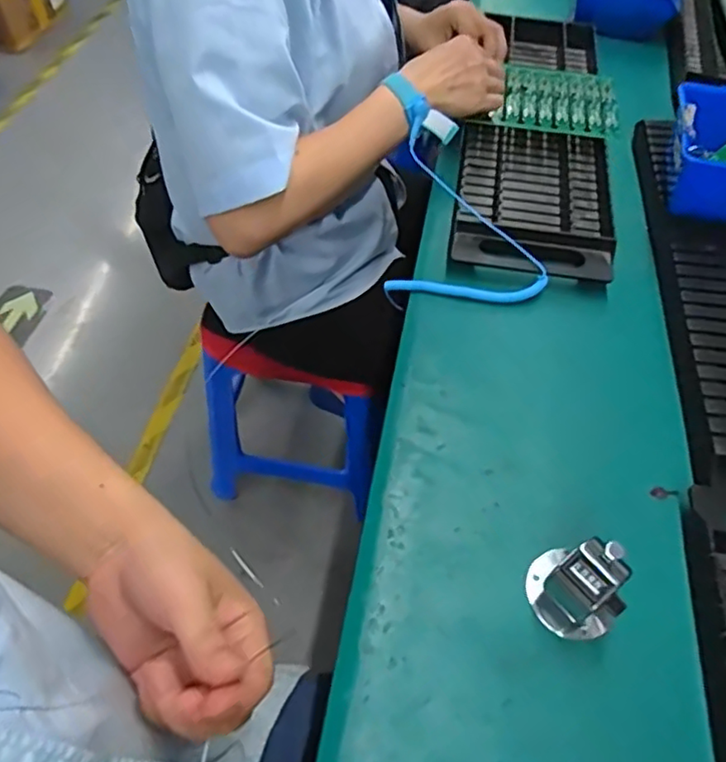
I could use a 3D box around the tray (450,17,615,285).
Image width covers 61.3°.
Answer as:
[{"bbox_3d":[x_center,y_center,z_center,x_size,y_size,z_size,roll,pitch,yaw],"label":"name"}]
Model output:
[{"bbox_3d":[0.182,-0.266,0.648,0.140,0.027,0.428,8,55,5],"label":"tray"}]

